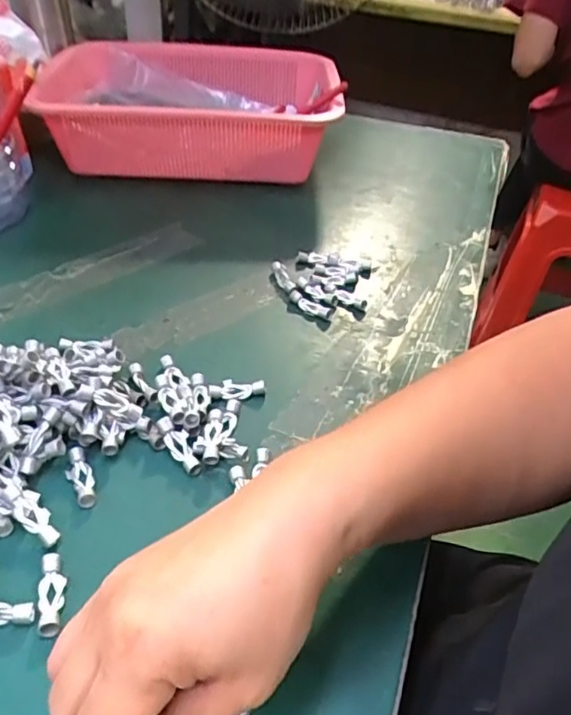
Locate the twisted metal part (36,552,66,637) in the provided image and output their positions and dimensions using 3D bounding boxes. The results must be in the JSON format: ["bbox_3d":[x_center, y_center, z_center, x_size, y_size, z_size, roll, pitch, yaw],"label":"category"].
[{"bbox_3d":[-0.109,0.109,0.278,0.011,0.007,0.038,-5,41,-11],"label":"twisted metal part"}]

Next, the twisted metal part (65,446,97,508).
[{"bbox_3d":[-0.112,0.065,0.328,0.013,0.009,0.037,-15,44,-21],"label":"twisted metal part"}]

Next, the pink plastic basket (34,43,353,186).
[{"bbox_3d":[-0.093,-0.260,0.640,0.277,0.095,0.226,4,41,-1],"label":"pink plastic basket"}]

